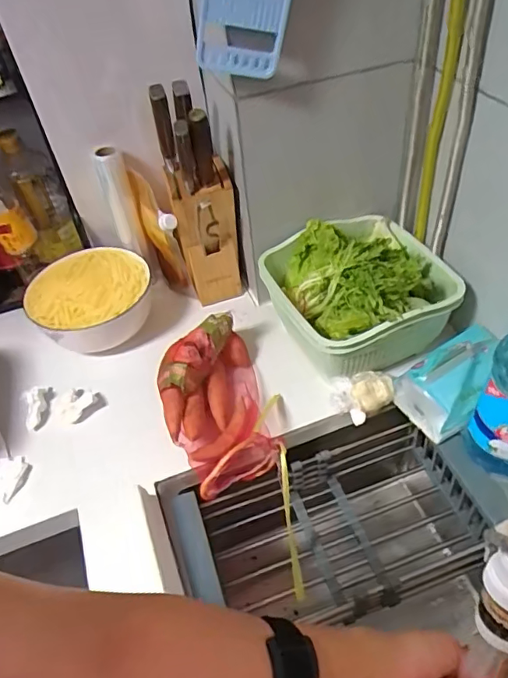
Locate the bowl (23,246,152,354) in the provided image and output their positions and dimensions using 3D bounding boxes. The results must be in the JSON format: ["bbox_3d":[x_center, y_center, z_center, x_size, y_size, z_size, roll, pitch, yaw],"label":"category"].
[{"bbox_3d":[-0.262,-0.066,0.844,0.191,0.069,0.183,-3,47,3],"label":"bowl"}]

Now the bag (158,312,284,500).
[{"bbox_3d":[-0.050,0.093,0.709,0.135,0.097,0.241,-15,48,-8],"label":"bag"}]

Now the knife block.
[{"bbox_3d":[-0.079,-0.209,0.812,0.091,0.336,0.128,-11,47,-5],"label":"knife block"}]

